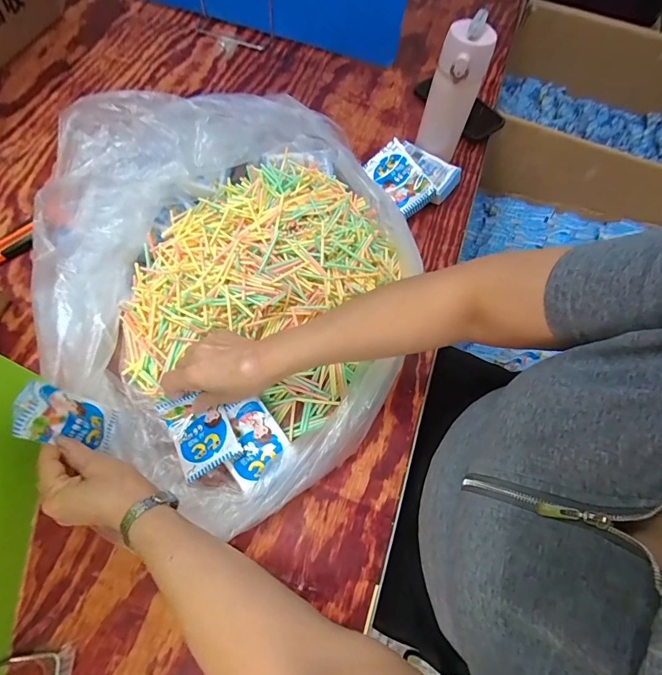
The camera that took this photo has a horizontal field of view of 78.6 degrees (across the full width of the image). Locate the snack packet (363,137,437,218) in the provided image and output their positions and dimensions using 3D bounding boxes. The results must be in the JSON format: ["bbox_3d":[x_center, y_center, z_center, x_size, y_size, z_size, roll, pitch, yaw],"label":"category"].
[{"bbox_3d":[0.106,-0.243,0.615,0.062,0.017,0.110,-38,77,13],"label":"snack packet"}]

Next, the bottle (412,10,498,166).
[{"bbox_3d":[0.177,-0.349,0.608,0.068,0.211,0.073,20,68,5],"label":"bottle"}]

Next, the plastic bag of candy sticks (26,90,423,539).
[{"bbox_3d":[-0.141,-0.081,0.496,0.487,0.126,0.522,30,68,10],"label":"plastic bag of candy sticks"}]

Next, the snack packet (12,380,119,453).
[{"bbox_3d":[-0.272,0.087,0.421,0.025,0.096,0.056,-18,56,18],"label":"snack packet"}]

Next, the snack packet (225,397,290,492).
[{"bbox_3d":[-0.092,0.115,0.456,0.070,0.020,0.082,-35,72,-17],"label":"snack packet"}]

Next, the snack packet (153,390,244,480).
[{"bbox_3d":[-0.148,0.104,0.456,0.063,0.018,0.093,-28,70,-14],"label":"snack packet"}]

